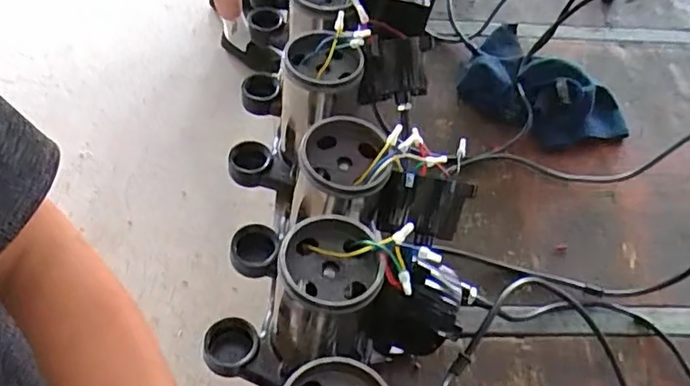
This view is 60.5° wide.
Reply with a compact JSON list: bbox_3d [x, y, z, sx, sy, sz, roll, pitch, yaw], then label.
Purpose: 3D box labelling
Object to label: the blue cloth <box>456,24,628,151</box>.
[{"bbox_3d":[0.289,-0.162,0.884,0.179,0.074,0.270,-33,62,-25],"label":"blue cloth"}]

